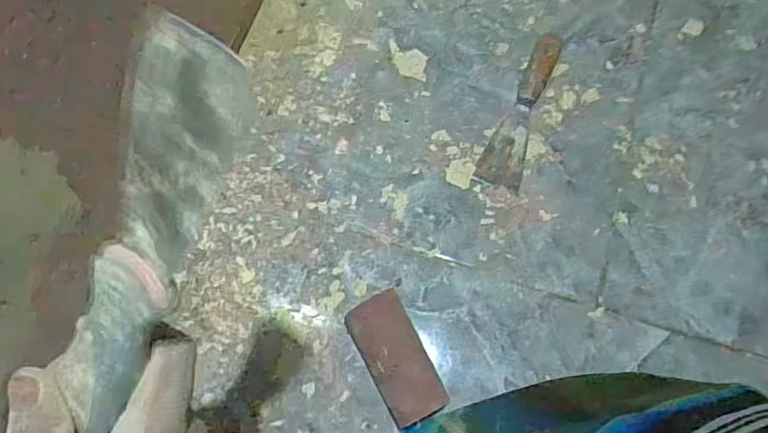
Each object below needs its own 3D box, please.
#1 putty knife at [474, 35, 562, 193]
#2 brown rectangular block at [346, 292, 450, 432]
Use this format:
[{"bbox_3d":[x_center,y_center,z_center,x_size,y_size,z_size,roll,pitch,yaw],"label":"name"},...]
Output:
[{"bbox_3d":[0.139,-0.111,0.545,0.041,0.020,0.180,21,72,7],"label":"putty knife"},{"bbox_3d":[0.010,0.118,0.473,0.050,0.010,0.106,-26,73,-8],"label":"brown rectangular block"}]

